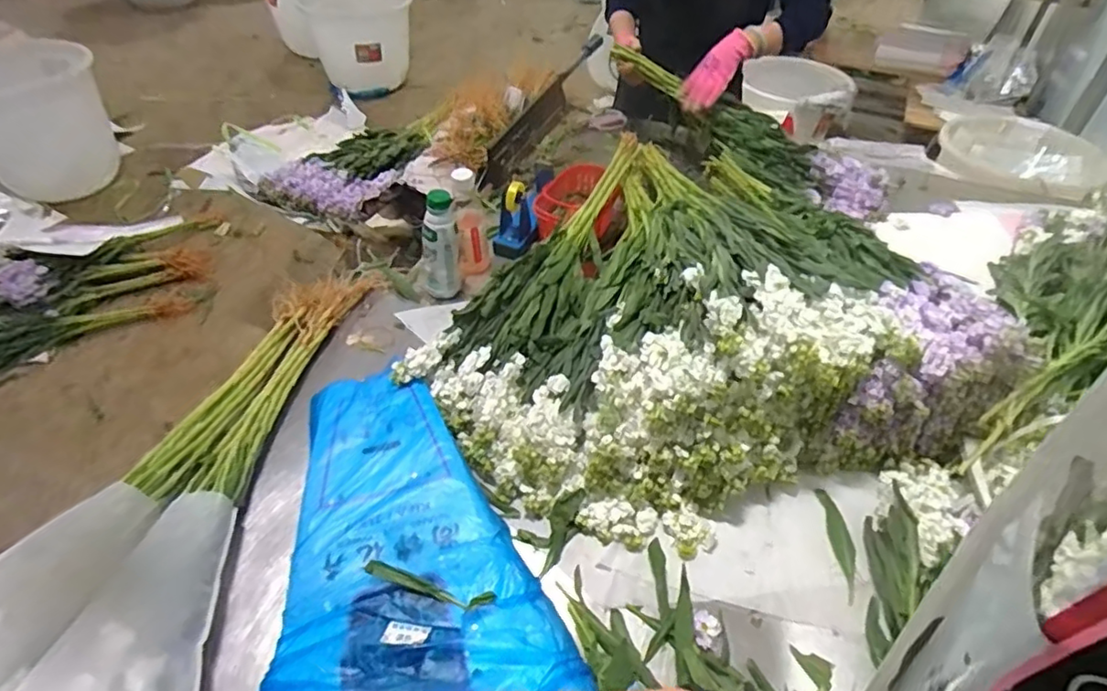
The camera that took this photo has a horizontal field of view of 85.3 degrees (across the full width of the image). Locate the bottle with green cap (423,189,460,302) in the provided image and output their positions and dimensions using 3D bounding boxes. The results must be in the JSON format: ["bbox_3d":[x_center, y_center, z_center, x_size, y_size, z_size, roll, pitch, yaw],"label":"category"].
[{"bbox_3d":[-0.203,-0.177,1.061,0.070,0.183,0.062,-8,46,-9],"label":"bottle with green cap"}]

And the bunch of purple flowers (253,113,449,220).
[{"bbox_3d":[-0.545,-0.541,1.750,0.376,0.103,0.621,14,47,12],"label":"bunch of purple flowers"}]

